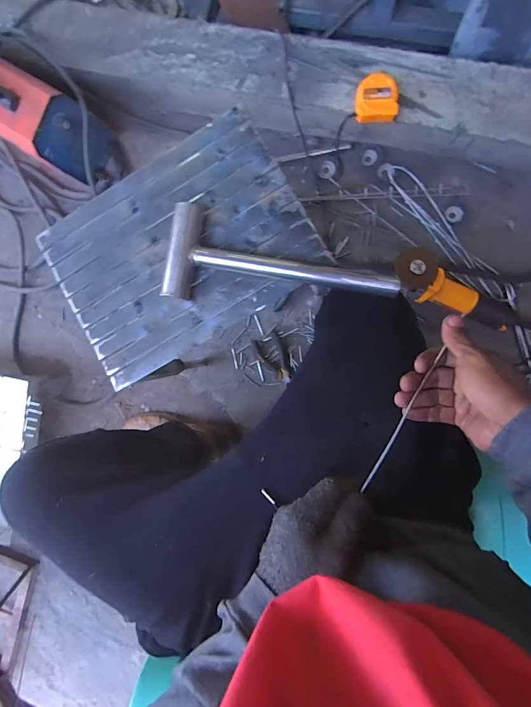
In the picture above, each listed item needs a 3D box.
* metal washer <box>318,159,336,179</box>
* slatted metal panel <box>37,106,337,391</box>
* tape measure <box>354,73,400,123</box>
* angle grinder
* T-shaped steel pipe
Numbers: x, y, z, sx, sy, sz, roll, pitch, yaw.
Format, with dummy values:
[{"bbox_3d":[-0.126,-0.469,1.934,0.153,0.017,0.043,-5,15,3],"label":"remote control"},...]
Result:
[{"bbox_3d":[0.143,-0.432,0.834,0.039,0.004,0.044,5,91,8],"label":"metal washer"},{"bbox_3d":[-0.119,-0.139,0.488,0.338,0.013,0.250,-31,87,7],"label":"slatted metal panel"},{"bbox_3d":[0.223,-0.510,0.718,0.085,0.043,0.079,5,91,6],"label":"tape measure"},{"bbox_3d":[0.401,-0.124,0.754,0.297,0.093,0.083,29,95,-7],"label":"angle grinder"},{"bbox_3d":[0.019,-0.109,0.451,0.288,0.034,0.115,10,92,8],"label":"T-shaped steel pipe"}]

